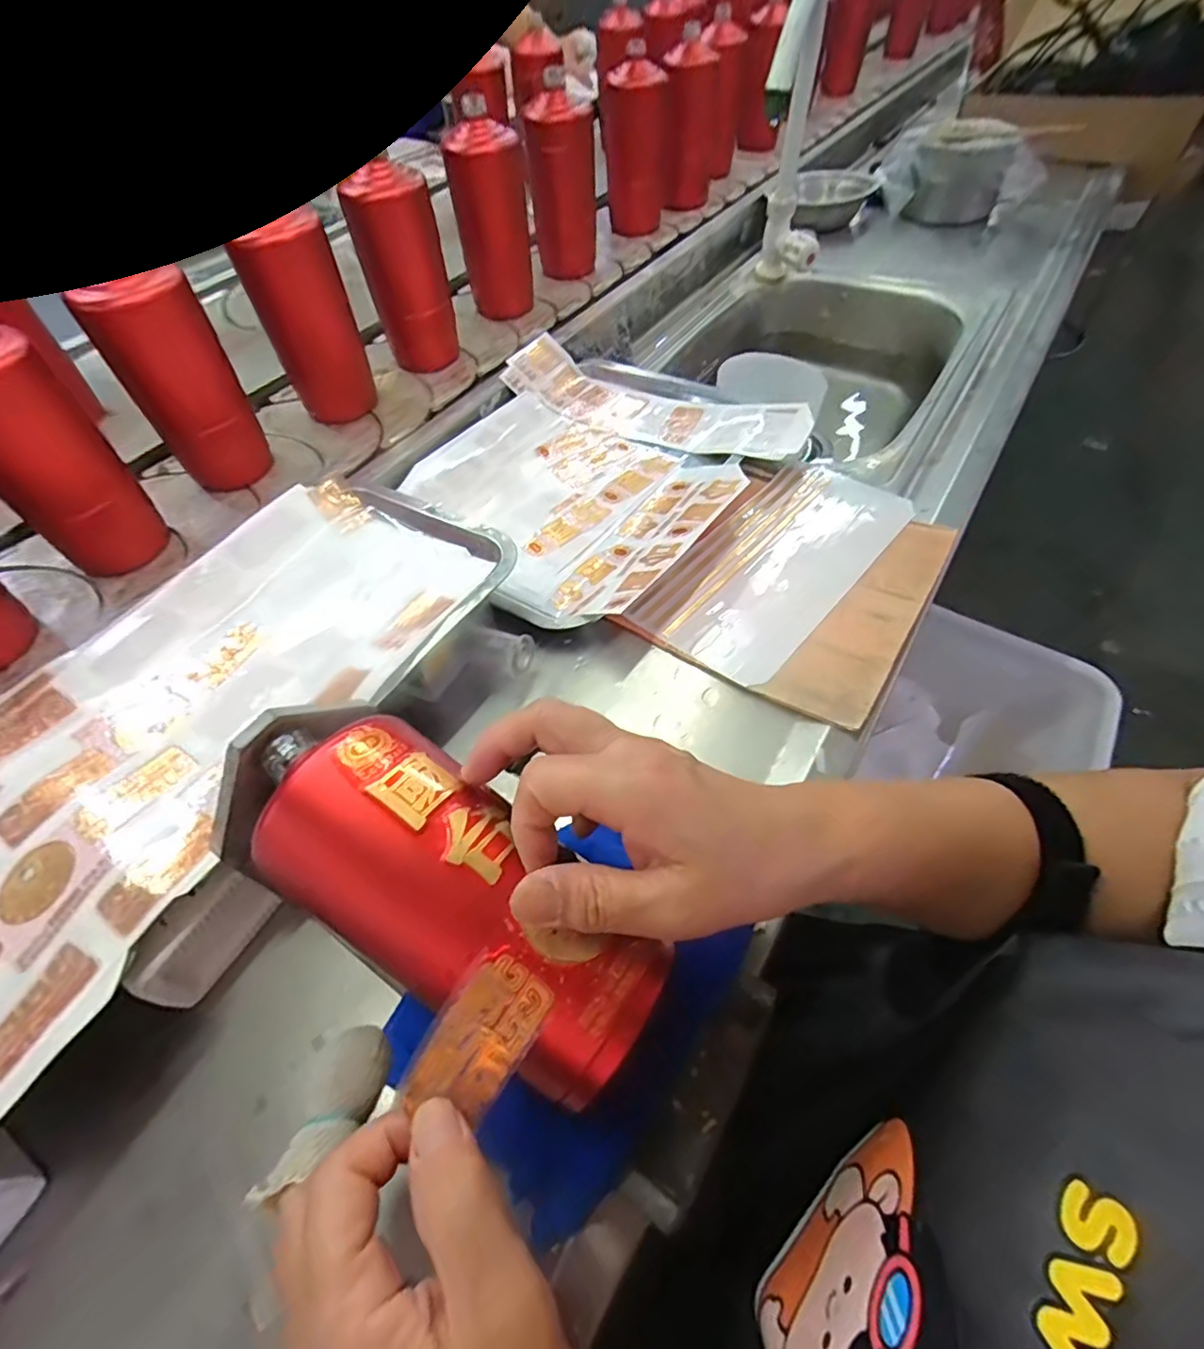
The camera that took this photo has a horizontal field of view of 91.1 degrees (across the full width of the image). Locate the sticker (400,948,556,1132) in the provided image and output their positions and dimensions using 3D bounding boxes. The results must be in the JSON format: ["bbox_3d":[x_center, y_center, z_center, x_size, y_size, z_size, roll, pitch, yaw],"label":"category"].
[{"bbox_3d":[-0.042,0.127,0.208,0.031,0.004,0.052,35,76,0],"label":"sticker"}]

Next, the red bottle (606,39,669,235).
[{"bbox_3d":[0.045,-0.722,0.803,0.079,0.177,0.068,1,54,3],"label":"red bottle"}]

